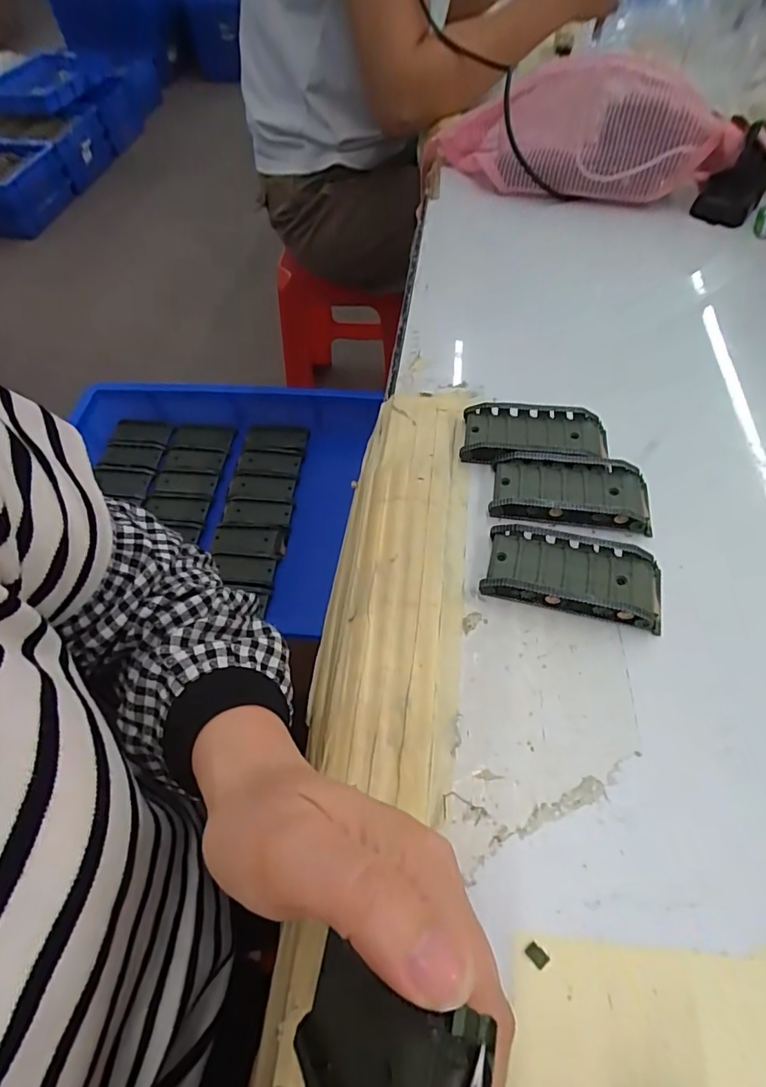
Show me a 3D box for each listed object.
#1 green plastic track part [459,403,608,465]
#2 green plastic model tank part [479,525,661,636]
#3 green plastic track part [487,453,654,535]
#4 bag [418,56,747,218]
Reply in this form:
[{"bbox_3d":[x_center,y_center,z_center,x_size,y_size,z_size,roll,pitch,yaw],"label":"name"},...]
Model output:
[{"bbox_3d":[0.104,-0.073,0.345,0.096,0.017,0.044,6,58,7],"label":"green plastic track part"},{"bbox_3d":[0.109,0.017,0.288,0.095,0.019,0.044,13,59,11],"label":"green plastic model tank part"},{"bbox_3d":[0.119,-0.034,0.319,0.095,0.017,0.047,6,58,7],"label":"green plastic track part"},{"bbox_3d":[0.191,-0.424,0.527,0.303,0.105,0.102,11,59,10],"label":"bag"}]

